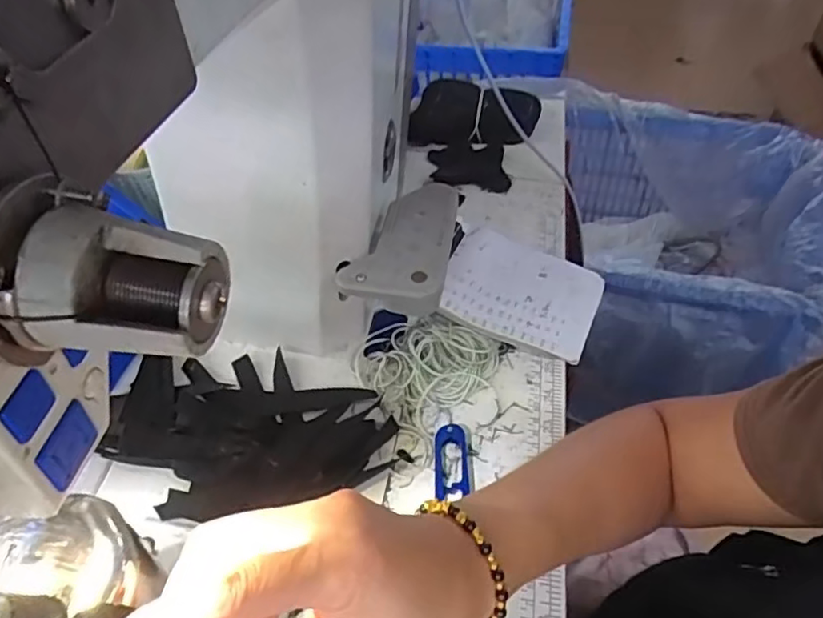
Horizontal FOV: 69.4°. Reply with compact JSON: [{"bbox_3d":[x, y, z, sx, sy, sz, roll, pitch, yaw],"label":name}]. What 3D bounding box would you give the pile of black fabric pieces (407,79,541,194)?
[{"bbox_3d":[0.062,-0.200,0.651,0.139,0.038,0.165,12,51,15],"label":"pile of black fabric pieces"}]

